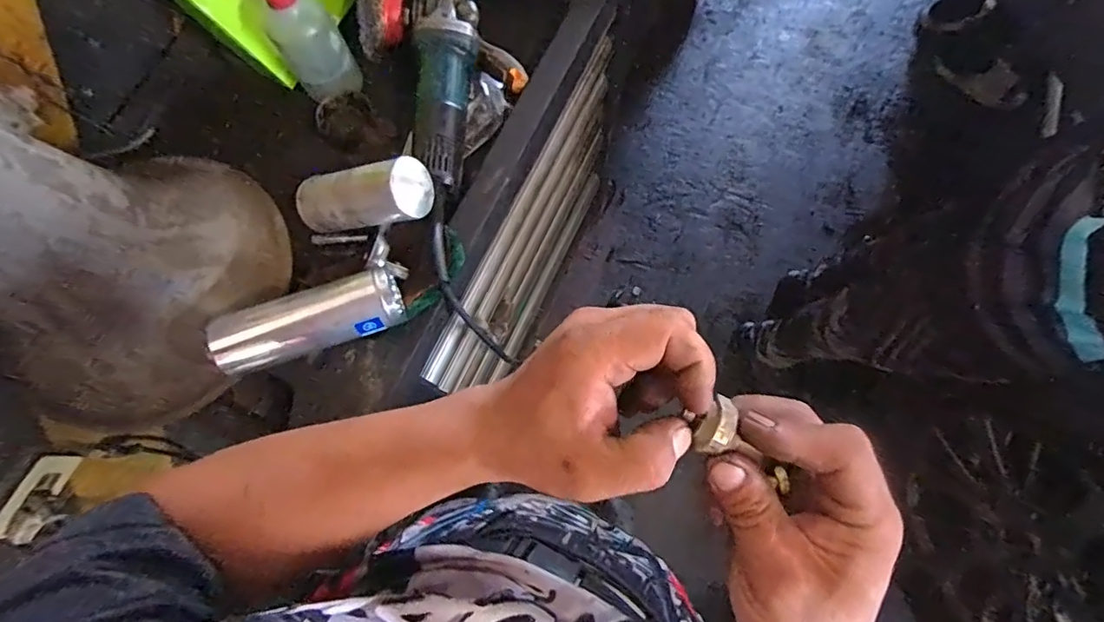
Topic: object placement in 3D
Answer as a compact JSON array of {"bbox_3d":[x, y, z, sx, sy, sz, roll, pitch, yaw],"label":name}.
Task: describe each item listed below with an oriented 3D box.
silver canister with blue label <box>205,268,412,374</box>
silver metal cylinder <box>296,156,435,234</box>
[{"bbox_3d":[-0.232,0.010,0.522,0.171,0.053,0.059,-17,76,-3],"label":"silver canister with blue label"},{"bbox_3d":[-0.193,-0.115,0.544,0.147,0.055,0.057,-6,75,21],"label":"silver metal cylinder"}]

